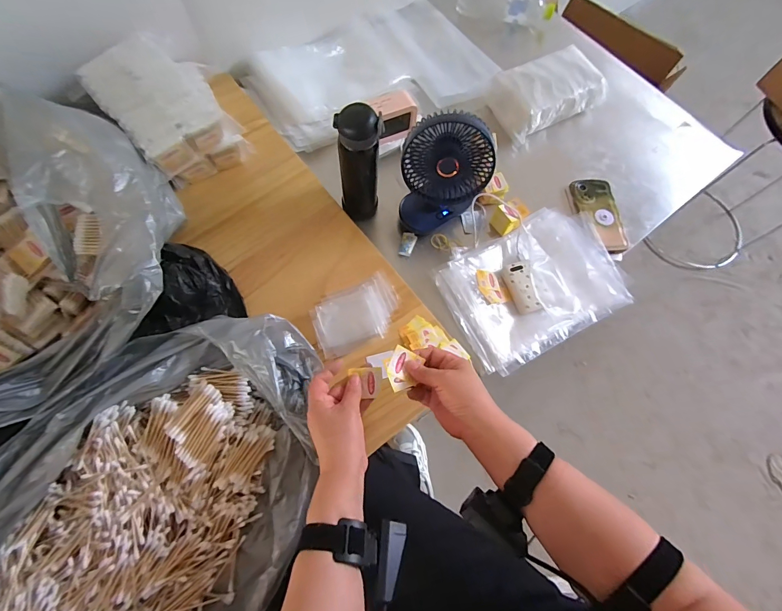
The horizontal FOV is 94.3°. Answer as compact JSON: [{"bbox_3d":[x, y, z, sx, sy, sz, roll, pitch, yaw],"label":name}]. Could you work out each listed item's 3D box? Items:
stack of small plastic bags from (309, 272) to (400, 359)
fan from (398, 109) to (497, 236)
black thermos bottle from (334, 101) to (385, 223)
[{"bbox_3d":[-0.053,0.011,0.577,0.140,0.017,0.102,-19,71,-8],"label":"stack of small plastic bags"},{"bbox_3d":[0.088,-0.221,0.618,0.143,0.191,0.088,-11,71,-6],"label":"fan"},{"bbox_3d":[-0.051,-0.230,0.610,0.070,0.211,0.055,-4,70,-3],"label":"black thermos bottle"}]

